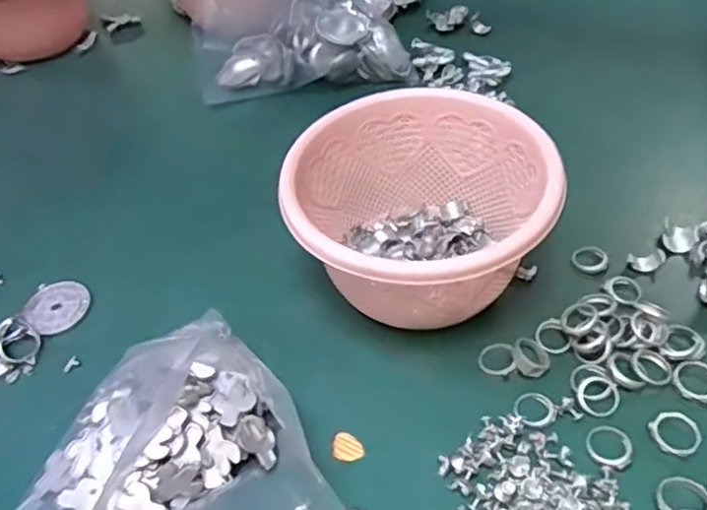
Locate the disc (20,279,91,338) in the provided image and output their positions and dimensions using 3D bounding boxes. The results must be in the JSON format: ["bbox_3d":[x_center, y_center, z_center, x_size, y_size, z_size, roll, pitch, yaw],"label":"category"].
[{"bbox_3d":[-0.198,0.034,0.428,0.034,0.008,0.043,42,58,9],"label":"disc"}]

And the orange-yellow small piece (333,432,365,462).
[{"bbox_3d":[-0.003,0.102,0.340,0.019,0.004,0.016,31,49,26],"label":"orange-yellow small piece"}]

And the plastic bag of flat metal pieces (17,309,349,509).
[{"bbox_3d":[-0.068,0.109,0.320,0.163,0.033,0.124,28,55,28],"label":"plastic bag of flat metal pieces"}]

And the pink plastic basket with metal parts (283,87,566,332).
[{"bbox_3d":[0.038,-0.021,0.380,0.138,0.088,0.139,-3,47,3],"label":"pink plastic basket with metal parts"}]

